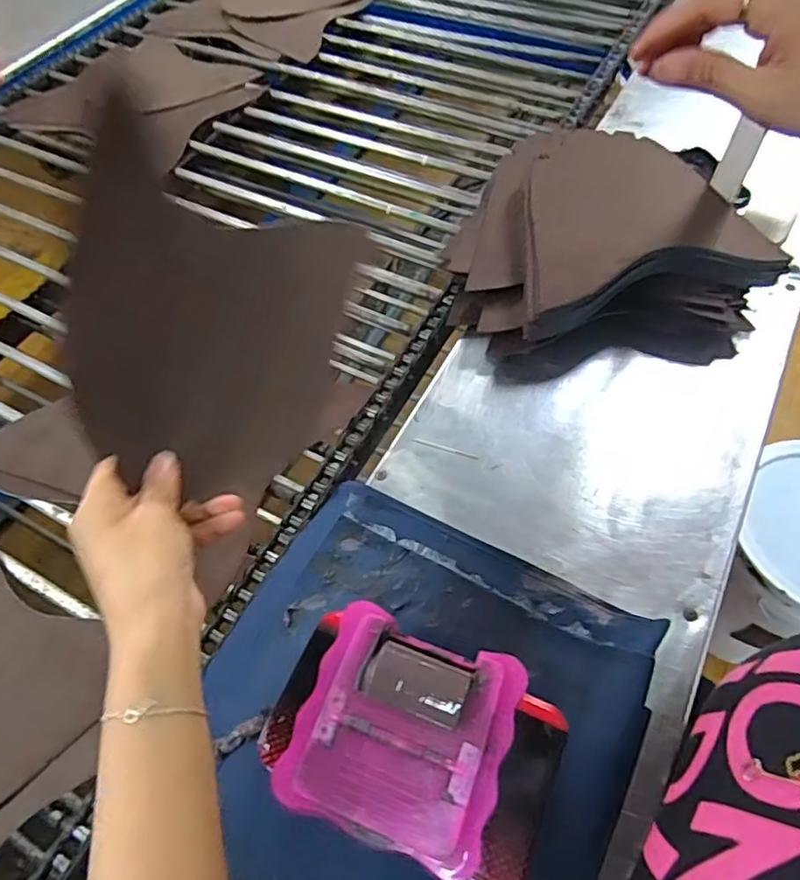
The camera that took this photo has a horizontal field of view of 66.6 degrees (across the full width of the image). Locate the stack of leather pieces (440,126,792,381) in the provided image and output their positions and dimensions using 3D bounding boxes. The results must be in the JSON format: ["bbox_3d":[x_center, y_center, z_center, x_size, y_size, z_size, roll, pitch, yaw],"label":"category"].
[{"bbox_3d":[0.204,-0.212,0.649,0.303,0.117,0.271,-5,58,-1],"label":"stack of leather pieces"}]

